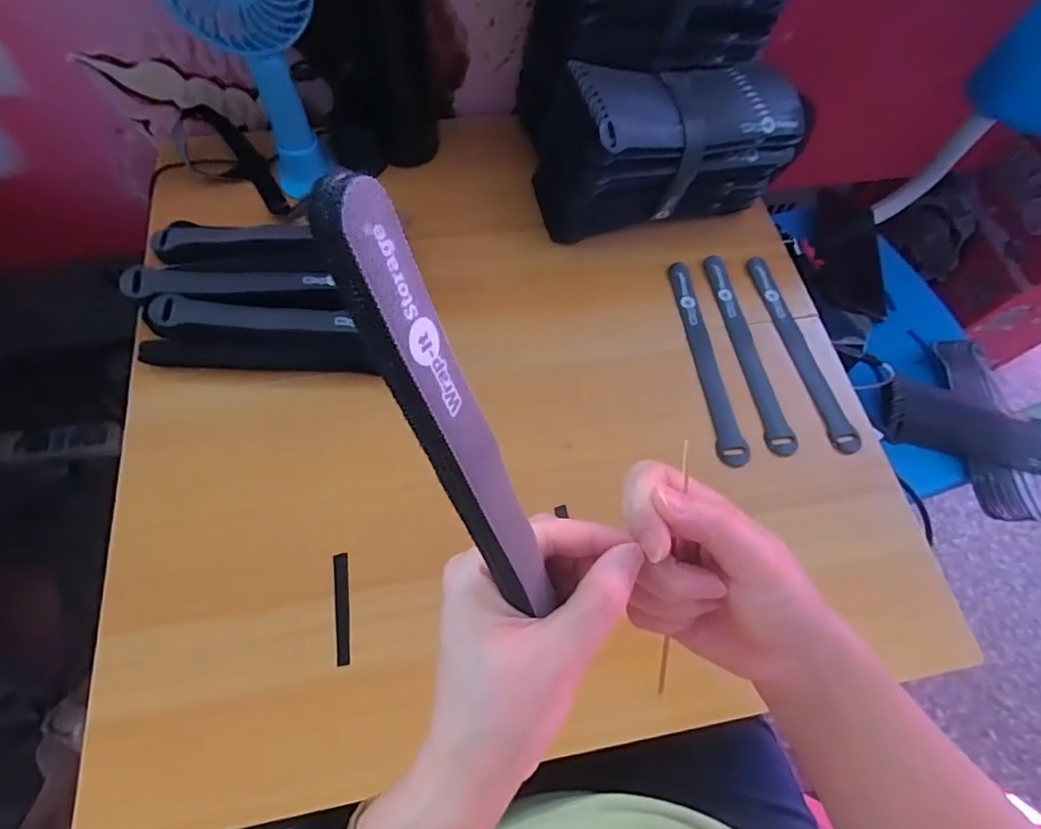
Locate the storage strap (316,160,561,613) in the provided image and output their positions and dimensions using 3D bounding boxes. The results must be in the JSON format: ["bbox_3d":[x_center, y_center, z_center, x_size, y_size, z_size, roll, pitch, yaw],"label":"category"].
[{"bbox_3d":[-0.020,0.010,0.169,0.011,0.162,0.028,4,43,31],"label":"storage strap"}]

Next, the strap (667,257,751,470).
[{"bbox_3d":[0.161,-0.051,0.473,0.024,0.004,0.199,-6,63,1],"label":"strap"}]

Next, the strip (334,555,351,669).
[{"bbox_3d":[-0.121,0.131,0.369,0.010,0.005,0.071,-4,68,-11],"label":"strip"}]

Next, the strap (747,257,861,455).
[{"bbox_3d":[0.248,-0.060,0.485,0.024,0.004,0.203,-10,64,-6],"label":"strap"}]

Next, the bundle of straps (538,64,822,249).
[{"bbox_3d":[0.137,-0.252,0.505,0.238,0.114,0.101,-15,67,-10],"label":"bundle of straps"}]

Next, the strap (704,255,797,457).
[{"bbox_3d":[0.200,-0.059,0.480,0.024,0.008,0.203,-8,65,1],"label":"strap"}]

